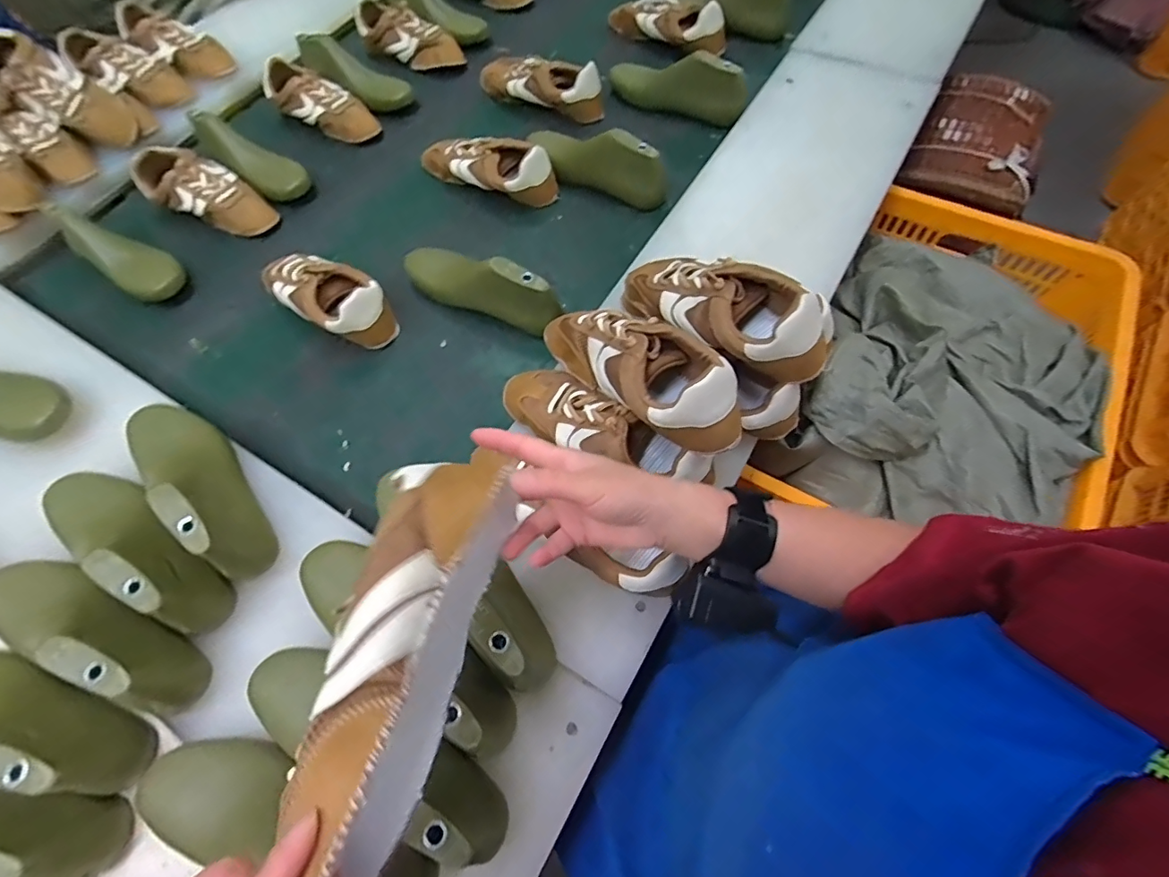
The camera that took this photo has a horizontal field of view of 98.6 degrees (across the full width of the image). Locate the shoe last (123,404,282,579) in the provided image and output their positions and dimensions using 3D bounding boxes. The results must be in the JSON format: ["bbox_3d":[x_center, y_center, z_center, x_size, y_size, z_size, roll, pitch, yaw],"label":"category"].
[{"bbox_3d":[-0.400,0.036,0.516,0.240,0.092,0.075,34,72,17],"label":"shoe last"}]

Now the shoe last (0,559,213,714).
[{"bbox_3d":[-0.455,0.165,0.446,0.244,0.083,0.074,18,68,11],"label":"shoe last"}]

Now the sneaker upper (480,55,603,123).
[{"bbox_3d":[-0.086,-0.622,0.876,0.260,0.074,0.089,37,73,18],"label":"sneaker upper"}]

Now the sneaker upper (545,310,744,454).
[{"bbox_3d":[0.045,-0.073,0.481,0.083,0.075,0.232,-44,54,-15],"label":"sneaker upper"}]

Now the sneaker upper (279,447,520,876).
[{"bbox_3d":[-0.092,0.114,0.278,0.054,0.090,0.218,8,66,7],"label":"sneaker upper"}]

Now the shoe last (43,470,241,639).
[{"bbox_3d":[-0.444,0.094,0.474,0.243,0.069,0.076,25,69,14],"label":"shoe last"}]

